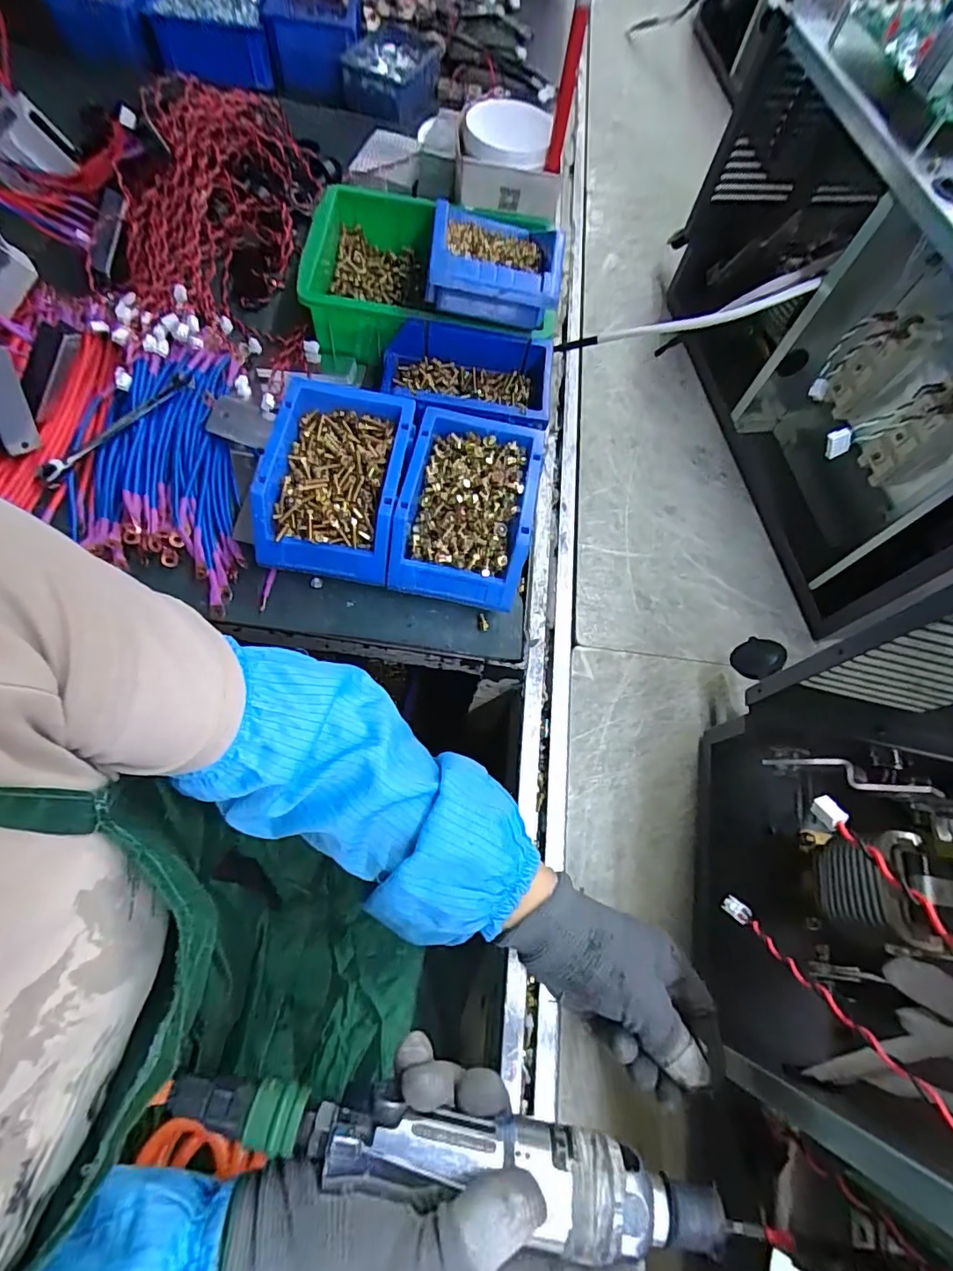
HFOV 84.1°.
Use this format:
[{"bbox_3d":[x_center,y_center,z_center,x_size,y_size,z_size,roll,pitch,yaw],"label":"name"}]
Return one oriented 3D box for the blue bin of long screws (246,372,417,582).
[{"bbox_3d":[-0.119,-0.129,0.448,0.111,0.066,0.150,10,67,-2],"label":"blue bin of long screws"}]

